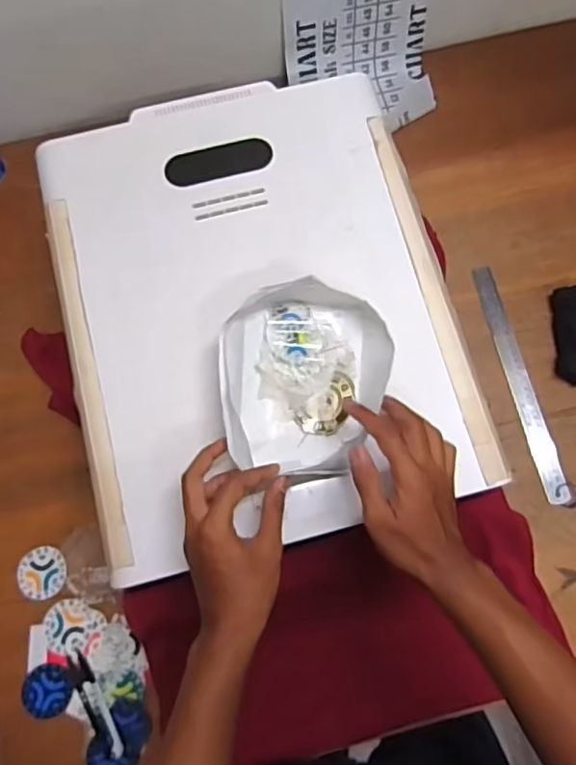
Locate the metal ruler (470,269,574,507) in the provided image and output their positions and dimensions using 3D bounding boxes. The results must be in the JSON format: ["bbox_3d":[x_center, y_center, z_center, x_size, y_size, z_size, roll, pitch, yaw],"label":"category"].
[{"bbox_3d":[0.302,-0.003,0.771,0.031,0.008,0.320,-13,75,0],"label":"metal ruler"}]

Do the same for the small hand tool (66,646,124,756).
[{"bbox_3d":[-0.218,0.360,0.660,0.028,0.006,0.119,-33,75,-9],"label":"small hand tool"}]

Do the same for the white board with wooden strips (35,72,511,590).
[{"bbox_3d":[-0.036,-0.094,0.627,0.400,0.029,0.503,-14,73,-4],"label":"white board with wooden strips"}]

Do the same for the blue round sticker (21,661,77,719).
[{"bbox_3d":[-0.272,0.351,0.671,0.058,0.008,0.055,1,77,-6],"label":"blue round sticker"}]

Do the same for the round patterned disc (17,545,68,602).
[{"bbox_3d":[-0.293,0.228,0.705,0.055,0.007,0.061,-6,74,-14],"label":"round patterned disc"}]

